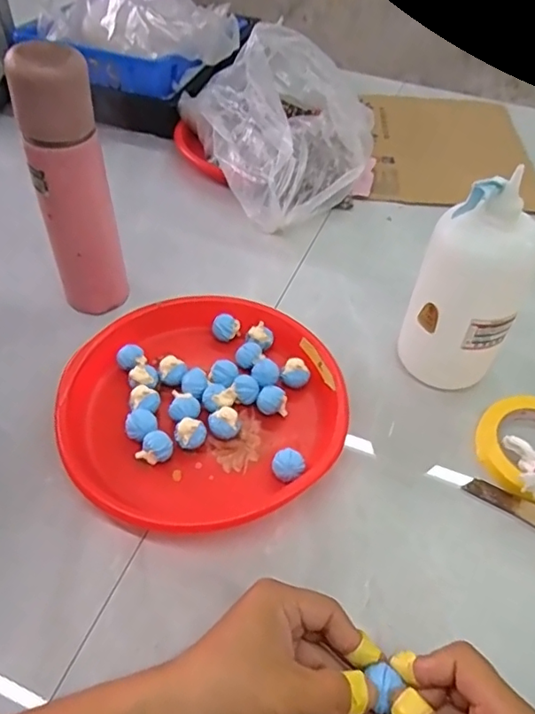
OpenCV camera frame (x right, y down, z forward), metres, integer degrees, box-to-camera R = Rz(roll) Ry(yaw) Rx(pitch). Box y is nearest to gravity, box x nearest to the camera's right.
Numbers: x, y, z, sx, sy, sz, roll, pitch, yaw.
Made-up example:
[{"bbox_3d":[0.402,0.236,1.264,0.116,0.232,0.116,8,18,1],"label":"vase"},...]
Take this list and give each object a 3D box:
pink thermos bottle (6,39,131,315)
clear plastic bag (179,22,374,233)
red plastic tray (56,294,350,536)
[{"bbox_3d":[-0.179,-0.141,0.520,0.060,0.264,0.050,1,49,-2],"label":"pink thermos bottle"},{"bbox_3d":[0.014,-0.318,0.718,0.170,0.203,0.271,-17,52,-16],"label":"clear plastic bag"},{"bbox_3d":[-0.059,0.045,0.514,0.244,0.036,0.243,-11,51,-12],"label":"red plastic tray"}]

